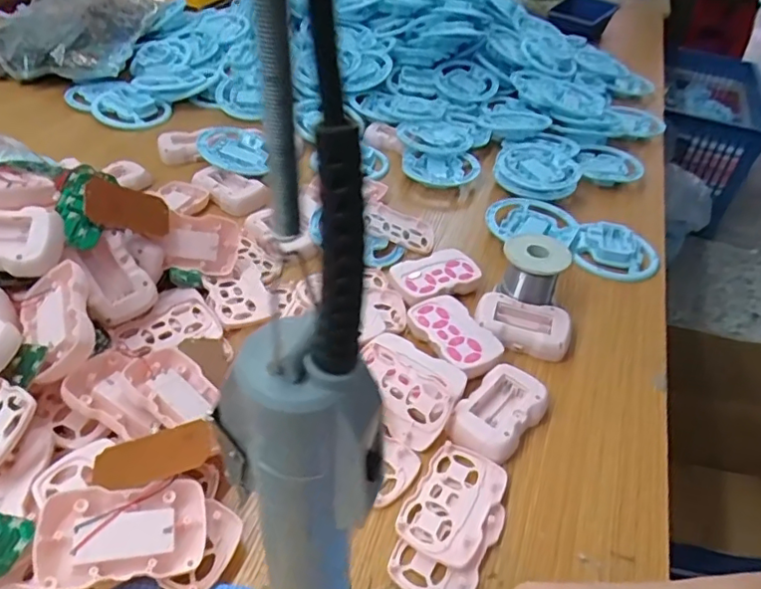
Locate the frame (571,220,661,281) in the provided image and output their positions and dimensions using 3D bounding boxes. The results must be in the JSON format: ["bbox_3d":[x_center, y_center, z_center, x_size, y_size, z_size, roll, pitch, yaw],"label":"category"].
[{"bbox_3d":[0.267,-0.051,0.644,0.093,0.025,0.073,20,42,15],"label":"frame"}]

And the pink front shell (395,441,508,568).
[{"bbox_3d":[0.051,0.143,0.395,0.053,0.010,0.088,23,43,18],"label":"pink front shell"}]

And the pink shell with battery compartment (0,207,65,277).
[{"bbox_3d":[-0.287,-0.040,0.426,0.087,0.023,0.050,2,67,-10],"label":"pink shell with battery compartment"}]

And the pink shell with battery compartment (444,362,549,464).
[{"bbox_3d":[0.094,0.094,0.450,0.052,0.020,0.083,30,46,24],"label":"pink shell with battery compartment"}]

